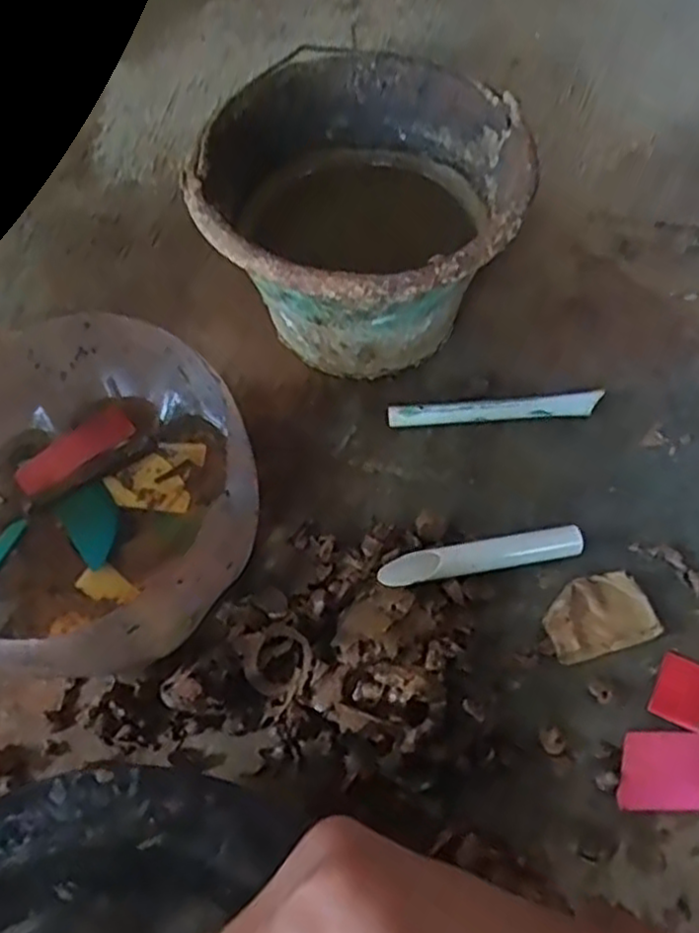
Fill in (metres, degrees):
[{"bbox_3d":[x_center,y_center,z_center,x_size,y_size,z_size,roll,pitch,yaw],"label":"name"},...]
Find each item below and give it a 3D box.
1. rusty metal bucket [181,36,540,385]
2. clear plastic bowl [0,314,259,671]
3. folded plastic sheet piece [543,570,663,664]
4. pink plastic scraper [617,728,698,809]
[{"bbox_3d":[0.011,-0.186,0.625,0.245,0.169,0.248,-1,59,2],"label":"rusty metal bucket"},{"bbox_3d":[-0.197,0.027,0.535,0.243,0.120,0.242,-1,59,2],"label":"clear plastic bowl"},{"bbox_3d":[0.176,0.104,0.530,0.074,0.012,0.054,-17,60,-8],"label":"folded plastic sheet piece"},{"bbox_3d":[0.226,0.193,0.478,0.106,0.004,0.046,-1,64,5],"label":"pink plastic scraper"}]

